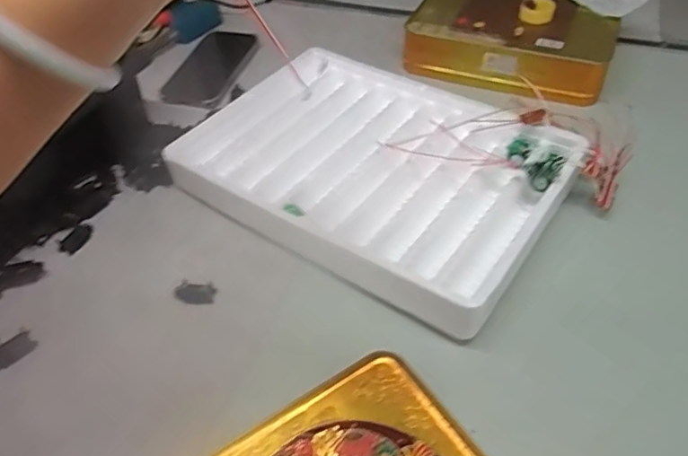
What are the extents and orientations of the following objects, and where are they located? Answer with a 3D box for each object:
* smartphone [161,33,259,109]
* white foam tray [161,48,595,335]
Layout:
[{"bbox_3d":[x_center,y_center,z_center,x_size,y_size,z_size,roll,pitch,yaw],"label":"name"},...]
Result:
[{"bbox_3d":[-0.177,-0.216,0.706,0.085,0.011,0.174,8,47,11],"label":"smartphone"},{"bbox_3d":[0.028,-0.063,0.529,0.341,0.042,0.251,26,53,25],"label":"white foam tray"}]

